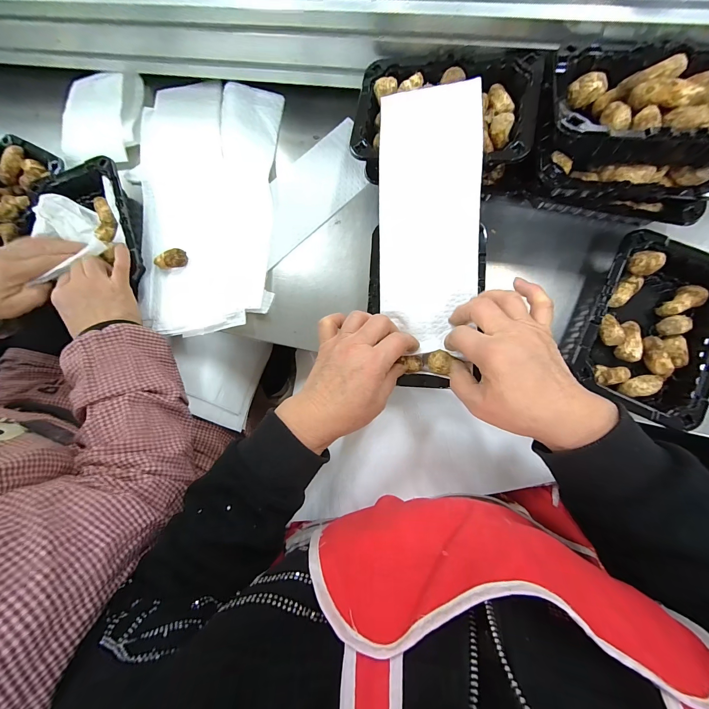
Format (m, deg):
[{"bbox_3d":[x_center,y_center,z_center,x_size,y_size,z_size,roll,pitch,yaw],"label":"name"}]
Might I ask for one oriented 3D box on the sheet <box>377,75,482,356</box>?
[{"bbox_3d":[0.079,-0.145,0.324,0.104,0.018,0.271,2,94,6],"label":"sheet"}]

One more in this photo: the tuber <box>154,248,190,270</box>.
[{"bbox_3d":[-0.248,-0.127,0.408,0.041,0.026,0.022,-4,84,6],"label":"tuber"}]

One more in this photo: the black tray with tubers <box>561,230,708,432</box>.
[{"bbox_3d":[0.317,-0.029,0.329,0.124,0.048,0.184,26,88,8],"label":"black tray with tubers"}]

